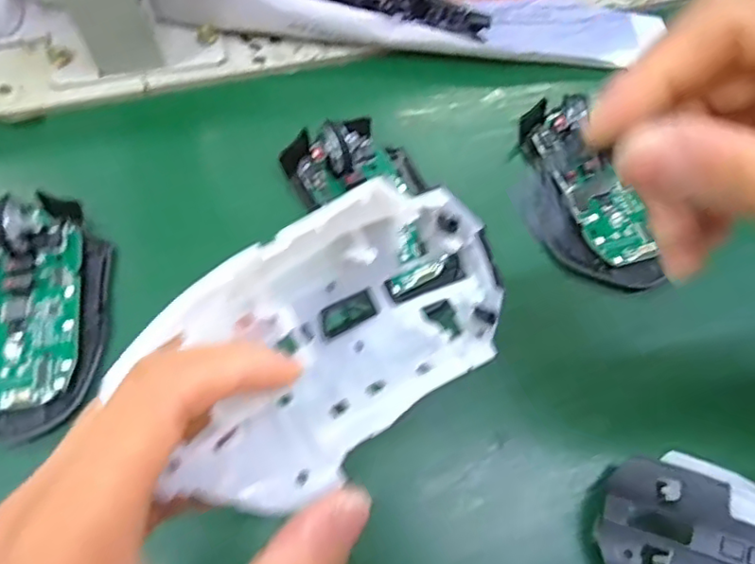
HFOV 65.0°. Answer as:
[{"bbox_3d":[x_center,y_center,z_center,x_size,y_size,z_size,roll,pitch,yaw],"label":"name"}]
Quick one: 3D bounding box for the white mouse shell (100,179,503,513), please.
[{"bbox_3d":[-0.014,0.015,0.170,0.106,0.049,0.062,-37,72,-14],"label":"white mouse shell"}]

